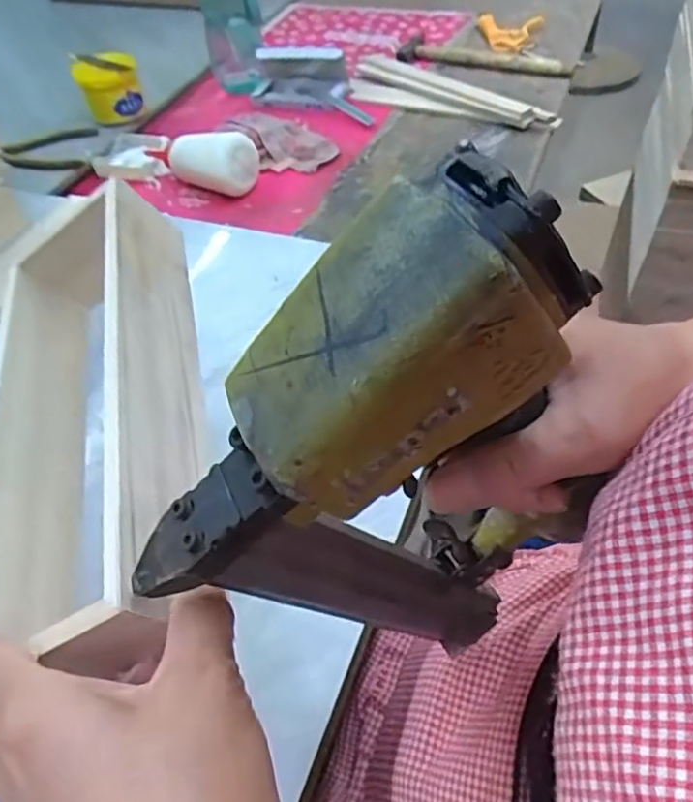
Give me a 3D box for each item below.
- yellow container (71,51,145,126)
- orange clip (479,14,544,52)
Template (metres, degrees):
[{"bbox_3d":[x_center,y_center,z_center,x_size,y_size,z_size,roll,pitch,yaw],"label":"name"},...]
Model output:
[{"bbox_3d":[-0.311,-0.410,0.832,0.074,0.076,0.063,-20,50,-13],"label":"yellow container"},{"bbox_3d":[0.247,-0.561,0.950,0.095,0.020,0.141,7,49,10],"label":"orange clip"}]

